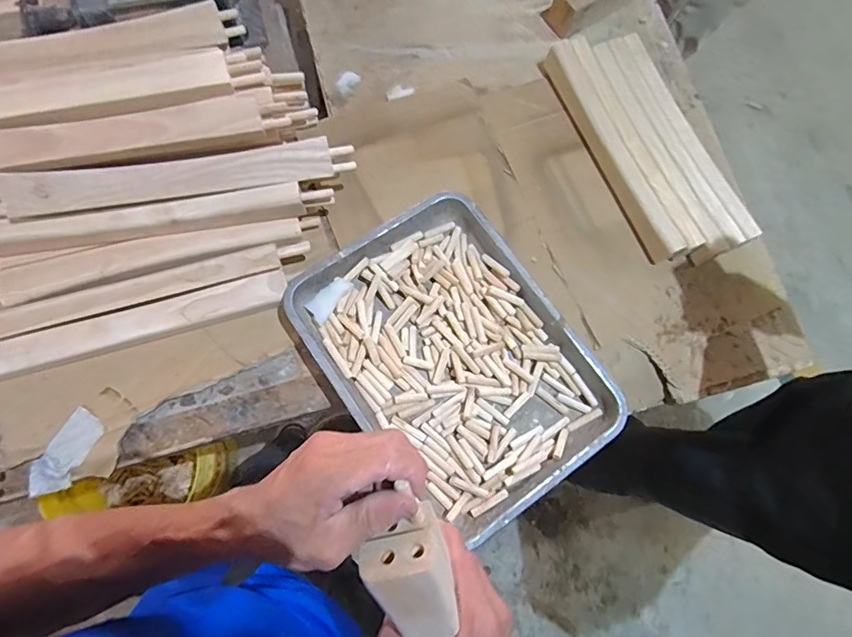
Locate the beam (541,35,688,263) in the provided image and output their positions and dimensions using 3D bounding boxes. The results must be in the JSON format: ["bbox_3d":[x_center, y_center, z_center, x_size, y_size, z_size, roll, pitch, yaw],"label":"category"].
[{"bbox_3d":[0.278,-0.255,0.726,0.048,0.044,0.370,-23,79,-11],"label":"beam"}]

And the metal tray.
[{"bbox_3d":[0.037,0.049,0.624,0.291,0.052,0.391,-35,81,-8],"label":"metal tray"}]

